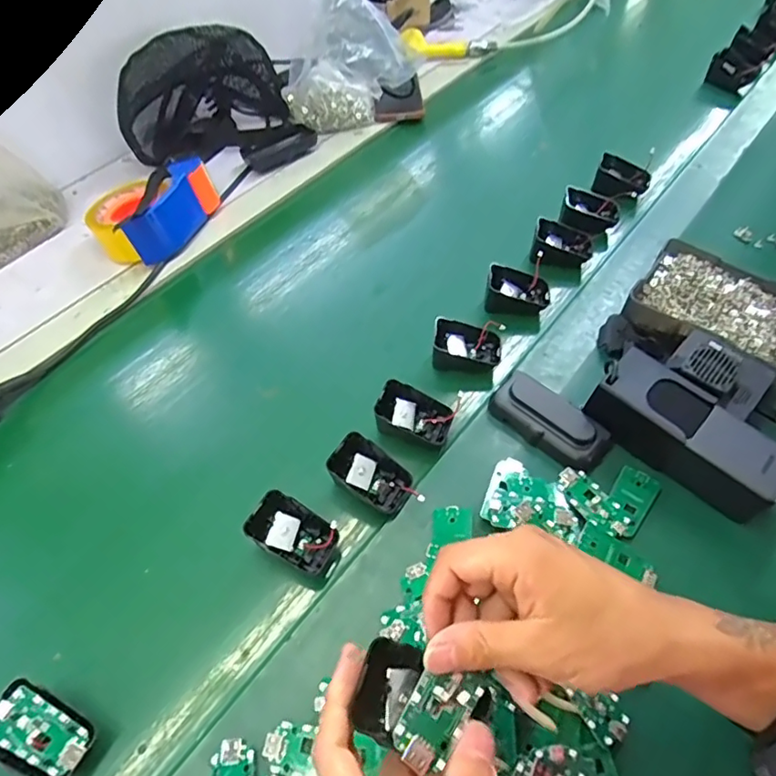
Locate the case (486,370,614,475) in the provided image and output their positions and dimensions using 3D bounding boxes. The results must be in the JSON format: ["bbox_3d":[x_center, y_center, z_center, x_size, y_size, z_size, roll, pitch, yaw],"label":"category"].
[{"bbox_3d":[0.143,0.027,0.496,0.052,0.023,0.107,-37,59,-21],"label":"case"}]

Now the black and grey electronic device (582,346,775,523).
[{"bbox_3d":[0.252,0.037,0.461,0.061,0.055,0.153,-39,60,-23],"label":"black and grey electronic device"}]

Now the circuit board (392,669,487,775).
[{"bbox_3d":[0.024,0.158,0.269,0.031,0.005,0.050,42,59,2],"label":"circuit board"}]

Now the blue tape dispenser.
[{"bbox_3d":[-0.297,-0.222,0.687,0.106,0.069,0.141,22,57,19],"label":"blue tape dispenser"}]

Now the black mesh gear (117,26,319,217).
[{"bbox_3d":[-0.260,-0.414,0.779,0.232,0.148,0.183,-29,56,-17],"label":"black mesh gear"}]

